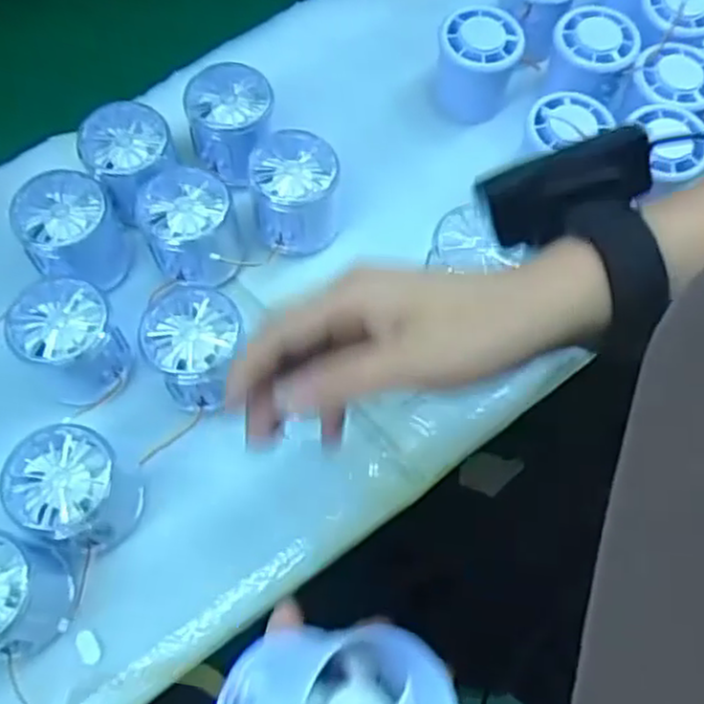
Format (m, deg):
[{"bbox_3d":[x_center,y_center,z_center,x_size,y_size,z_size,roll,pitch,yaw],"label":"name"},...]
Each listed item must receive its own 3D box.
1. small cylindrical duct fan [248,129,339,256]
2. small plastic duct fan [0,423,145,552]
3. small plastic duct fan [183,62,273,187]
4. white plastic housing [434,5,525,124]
[{"bbox_3d":[-0.035,-0.098,0.464,0.051,0.058,0.055,-1,66,-2],"label":"small cylindrical duct fan"},{"bbox_3d":[-0.144,0.073,0.384,0.055,0.053,0.053,1,66,-2],"label":"small plastic duct fan"},{"bbox_3d":[-0.077,-0.146,0.471,0.053,0.042,0.062,-1,66,-2],"label":"small plastic duct fan"},{"bbox_3d":[0.085,-0.197,0.505,0.052,0.056,0.055,1,66,-2],"label":"white plastic housing"}]

